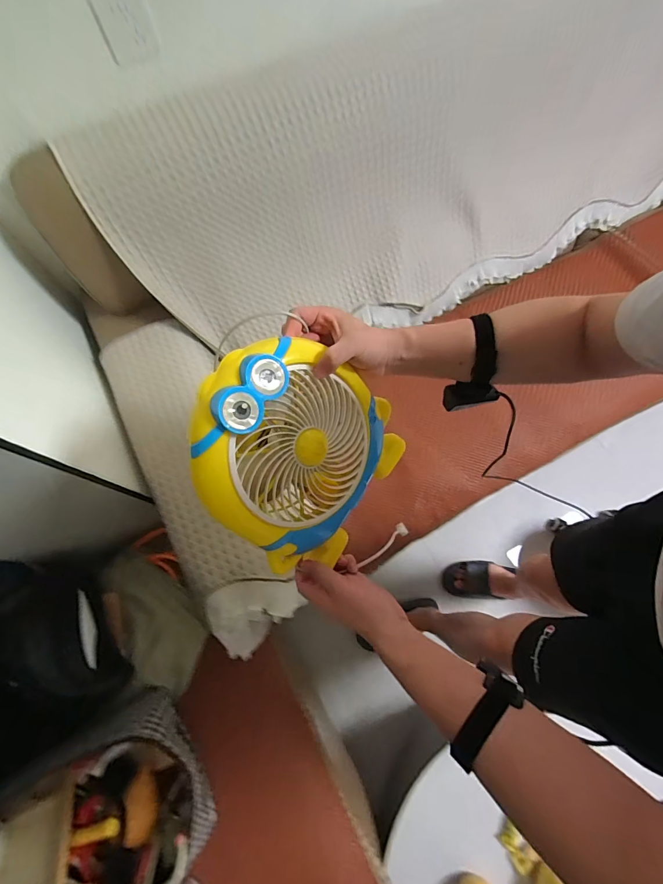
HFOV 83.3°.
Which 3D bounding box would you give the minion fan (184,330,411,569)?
[{"bbox_3d":[-0.044,0.005,0.464,0.115,0.273,0.251,14,64,48],"label":"minion fan"}]

